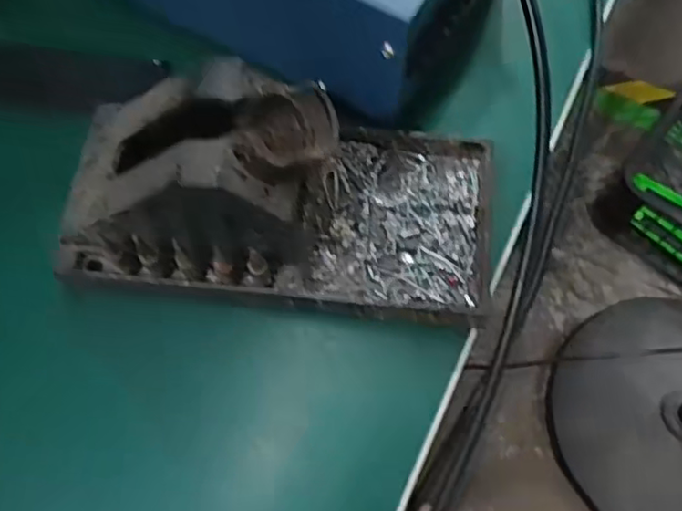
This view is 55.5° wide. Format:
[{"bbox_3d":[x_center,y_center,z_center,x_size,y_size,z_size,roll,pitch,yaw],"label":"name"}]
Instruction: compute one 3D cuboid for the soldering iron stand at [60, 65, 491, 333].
[{"bbox_3d":[-0.019,-0.026,0.226,0.150,0.066,0.073,6,67,2],"label":"soldering iron stand"}]

